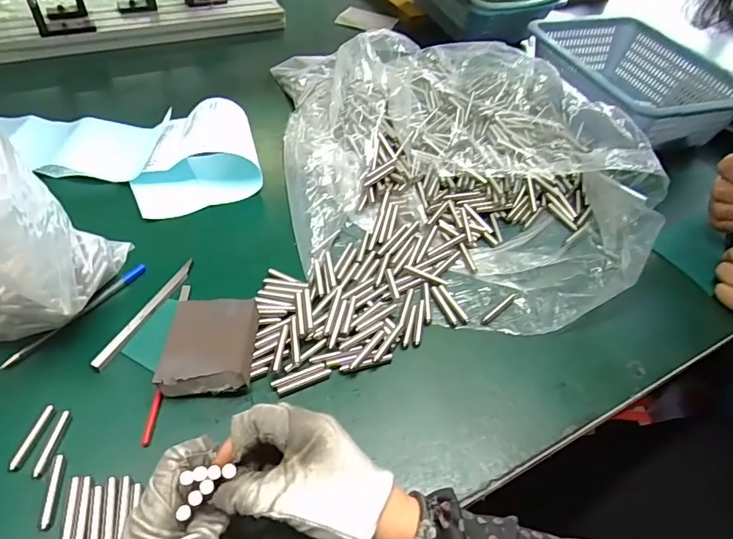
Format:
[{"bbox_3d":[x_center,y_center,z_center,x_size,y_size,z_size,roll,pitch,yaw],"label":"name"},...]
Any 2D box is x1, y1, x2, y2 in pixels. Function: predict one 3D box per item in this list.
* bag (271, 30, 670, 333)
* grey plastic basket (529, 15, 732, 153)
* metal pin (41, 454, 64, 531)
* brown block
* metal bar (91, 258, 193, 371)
[{"bbox_3d":[0.132,-0.154,0.557,0.396,0.119,0.399,15,48,8],"label":"bag"},{"bbox_3d":[0.405,-0.291,0.731,0.213,0.116,0.327,-12,50,-17],"label":"grey plastic basket"},{"bbox_3d":[-0.219,0.154,0.330,0.008,0.004,0.049,-6,48,-11],"label":"metal pin"},{"bbox_3d":[-0.132,0.066,0.403,0.070,0.033,0.078,2,47,-4],"label":"brown block"},{"bbox_3d":[-0.202,0.037,0.439,0.015,0.005,0.134,17,46,11],"label":"metal bar"}]

